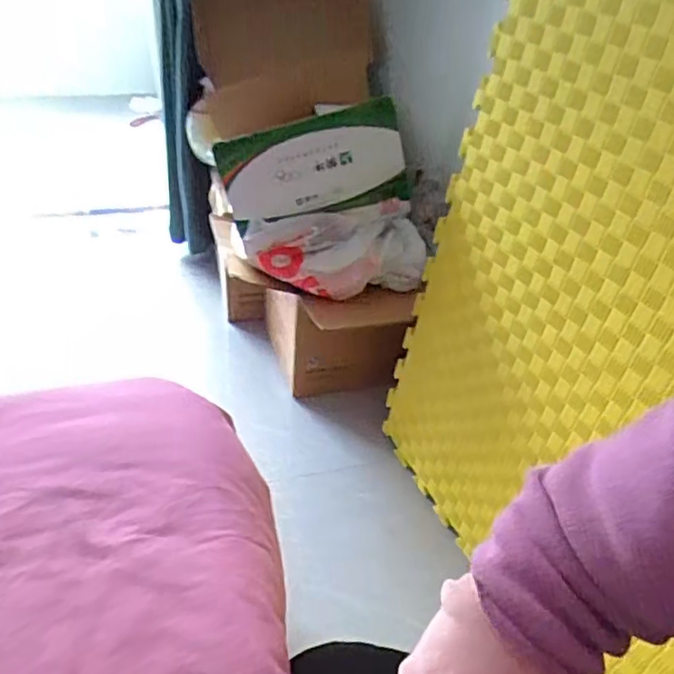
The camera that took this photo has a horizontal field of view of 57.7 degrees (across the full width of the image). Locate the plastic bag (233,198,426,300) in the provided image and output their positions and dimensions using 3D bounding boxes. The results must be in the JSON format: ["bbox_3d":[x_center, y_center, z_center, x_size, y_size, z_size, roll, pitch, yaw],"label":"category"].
[{"bbox_3d":[-0.002,-0.171,1.212,0.377,0.153,0.097,-6,39,-14],"label":"plastic bag"}]

